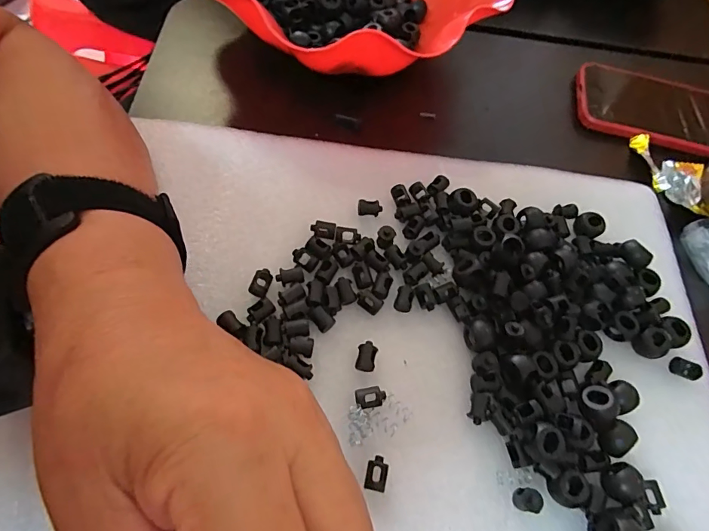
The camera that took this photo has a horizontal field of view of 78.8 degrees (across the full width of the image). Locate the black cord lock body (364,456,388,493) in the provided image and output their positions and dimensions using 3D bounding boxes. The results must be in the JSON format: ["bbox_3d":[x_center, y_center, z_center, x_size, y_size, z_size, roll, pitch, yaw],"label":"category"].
[{"bbox_3d":[0.010,0.096,0.200,0.009,0.007,0.015,12,63,0],"label":"black cord lock body"}]

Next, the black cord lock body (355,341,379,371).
[{"bbox_3d":[0.006,0.047,0.224,0.010,0.008,0.014,12,63,-1],"label":"black cord lock body"}]

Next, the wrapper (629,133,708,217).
[{"bbox_3d":[0.232,-0.066,0.314,0.028,0.015,0.076,-8,65,-10],"label":"wrapper"}]

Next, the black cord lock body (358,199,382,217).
[{"bbox_3d":[0.010,-0.035,0.266,0.014,0.005,0.009,4,64,-5],"label":"black cord lock body"}]

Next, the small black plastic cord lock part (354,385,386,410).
[{"bbox_3d":[0.008,0.066,0.214,0.015,0.008,0.009,-7,65,-10],"label":"small black plastic cord lock part"}]

